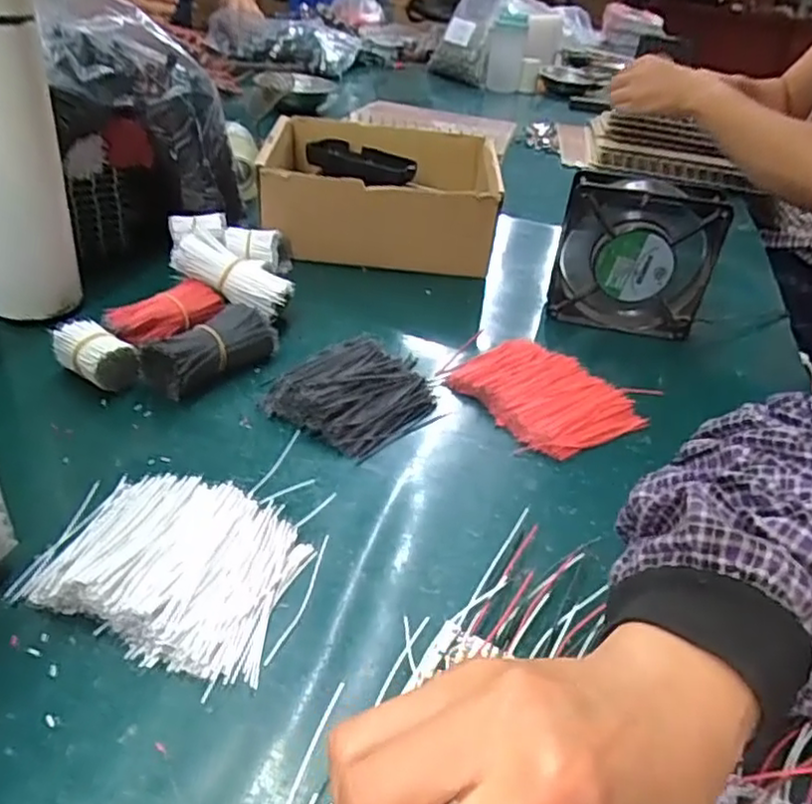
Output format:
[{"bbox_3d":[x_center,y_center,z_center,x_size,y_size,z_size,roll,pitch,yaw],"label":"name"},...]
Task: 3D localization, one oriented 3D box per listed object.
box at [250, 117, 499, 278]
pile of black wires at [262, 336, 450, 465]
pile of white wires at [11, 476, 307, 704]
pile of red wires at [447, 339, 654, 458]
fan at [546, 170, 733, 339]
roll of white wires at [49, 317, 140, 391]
[{"bbox_3d":[-0.028,-0.210,0.676,0.226,0.089,0.190,7,34,0],"label":"box"},{"bbox_3d":[-0.030,-0.006,0.453,0.089,0.021,0.099,30,40,29],"label":"pile of black wires"},{"bbox_3d":[-0.114,0.075,0.325,0.120,0.017,0.097,12,35,7],"label":"pile of white wires"},{"bbox_3d":[0.096,-0.006,0.478,0.094,0.017,0.116,-20,43,-34],"label":"pile of red wires"},{"bbox_3d":[0.184,-0.118,0.549,0.120,0.115,0.037,10,35,3],"label":"fan"},{"bbox_3d":[-0.205,-0.029,0.444,0.052,0.035,0.028,25,38,24],"label":"roll of white wires"}]

